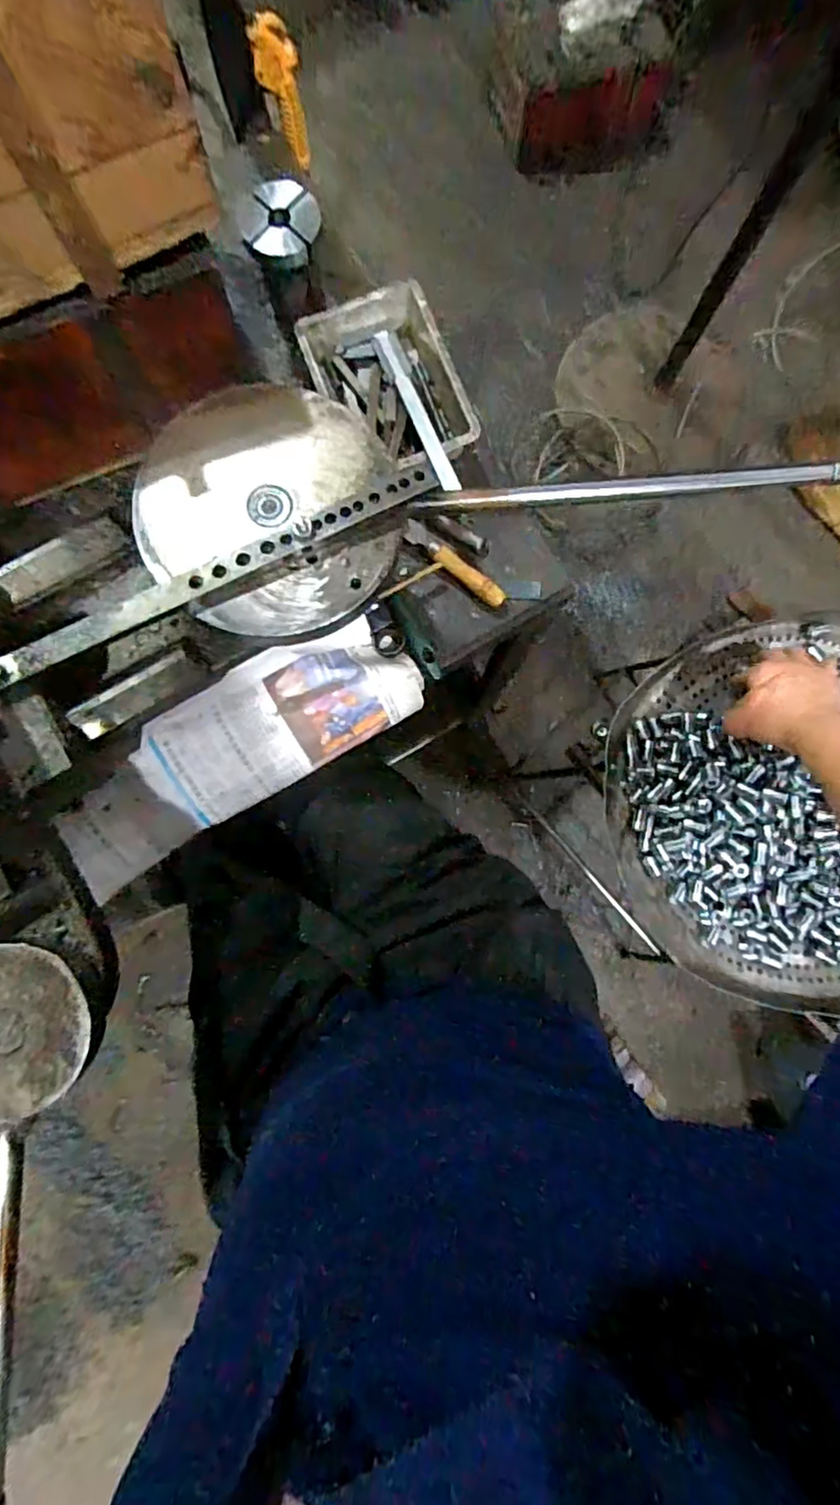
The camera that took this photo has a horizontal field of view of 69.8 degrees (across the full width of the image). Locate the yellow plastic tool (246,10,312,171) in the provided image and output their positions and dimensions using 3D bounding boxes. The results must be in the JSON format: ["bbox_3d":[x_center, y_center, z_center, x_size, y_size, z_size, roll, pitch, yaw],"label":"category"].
[{"bbox_3d":[-0.142,-0.676,0.618,0.040,0.116,0.032,-8,82,-3],"label":"yellow plastic tool"}]

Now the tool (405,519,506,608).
[{"bbox_3d":[0.032,-0.175,0.561,0.113,0.013,0.020,37,82,4],"label":"tool"}]

